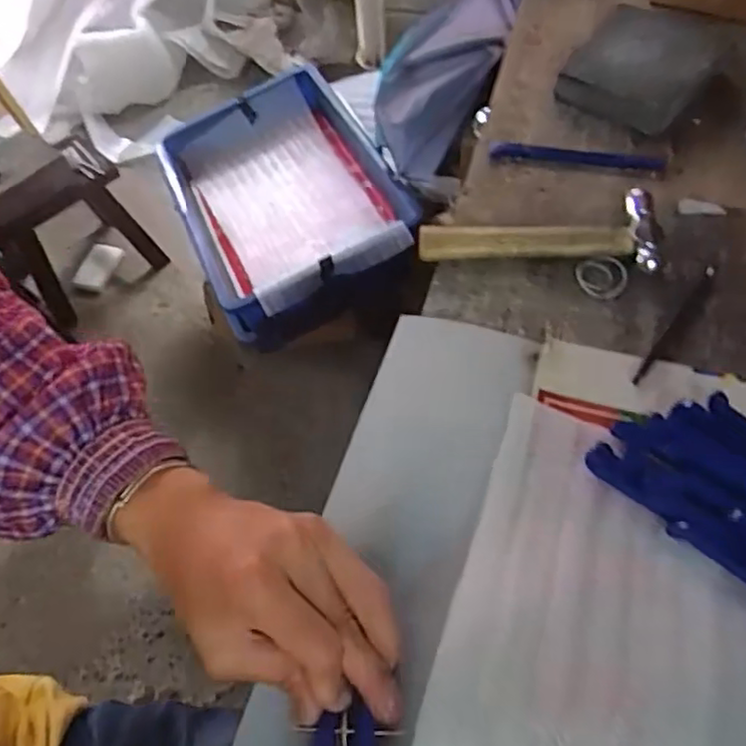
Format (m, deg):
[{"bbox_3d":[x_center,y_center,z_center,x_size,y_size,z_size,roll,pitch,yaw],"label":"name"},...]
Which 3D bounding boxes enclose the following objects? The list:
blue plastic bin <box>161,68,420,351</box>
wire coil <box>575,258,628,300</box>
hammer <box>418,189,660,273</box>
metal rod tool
[{"bbox_3d":[-0.118,-0.256,1.016,0.318,0.140,0.448,-27,55,-3],"label":"blue plastic bin"},{"bbox_3d":[0.149,-0.060,0.428,0.031,0.005,0.029,-2,57,4],"label":"wire coil"},{"bbox_3d":[0.107,-0.095,0.440,0.150,0.017,0.055,0,57,5],"label":"hammer"},{"bbox_3d":[0.186,-0.029,0.404,0.008,0.004,0.102,32,65,23],"label":"metal rod tool"}]

